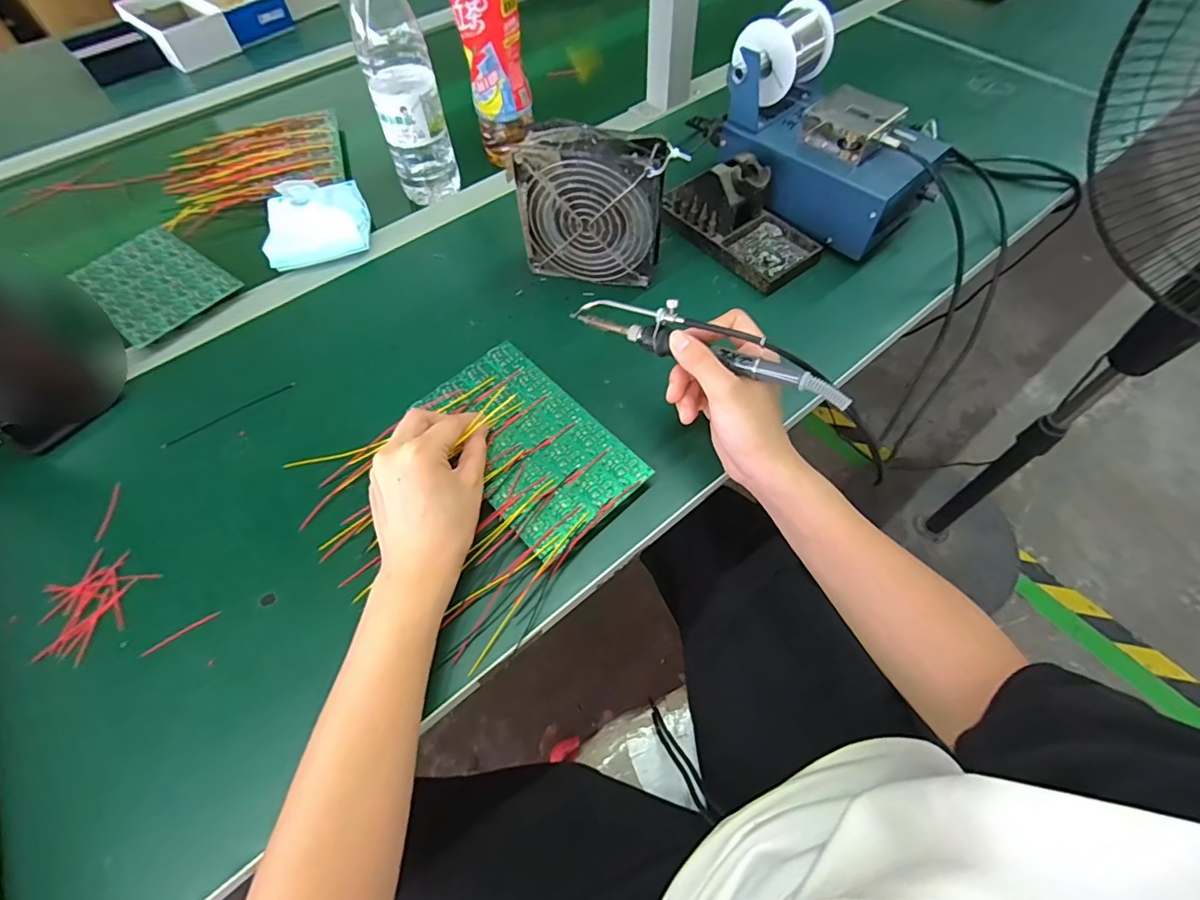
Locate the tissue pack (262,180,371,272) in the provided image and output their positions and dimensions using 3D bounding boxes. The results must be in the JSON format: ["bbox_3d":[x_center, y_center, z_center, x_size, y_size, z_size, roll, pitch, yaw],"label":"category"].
[{"bbox_3d":[-0.289,-0.230,0.523,0.105,0.038,0.096,-22,61,-11],"label":"tissue pack"}]

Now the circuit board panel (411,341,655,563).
[{"bbox_3d":[-0.057,-0.009,0.392,0.100,0.005,0.171,-38,65,-21],"label":"circuit board panel"}]

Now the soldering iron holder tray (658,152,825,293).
[{"bbox_3d":[0.137,-0.226,0.487,0.081,0.068,0.144,-37,65,-18],"label":"soldering iron holder tray"}]

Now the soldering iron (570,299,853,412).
[{"bbox_3d":[0.069,-0.077,0.361,0.209,0.035,0.026,25,61,23],"label":"soldering iron"}]

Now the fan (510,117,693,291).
[{"bbox_3d":[-0.006,-0.207,0.452,0.123,0.122,0.042,8,60,7],"label":"fan"}]

